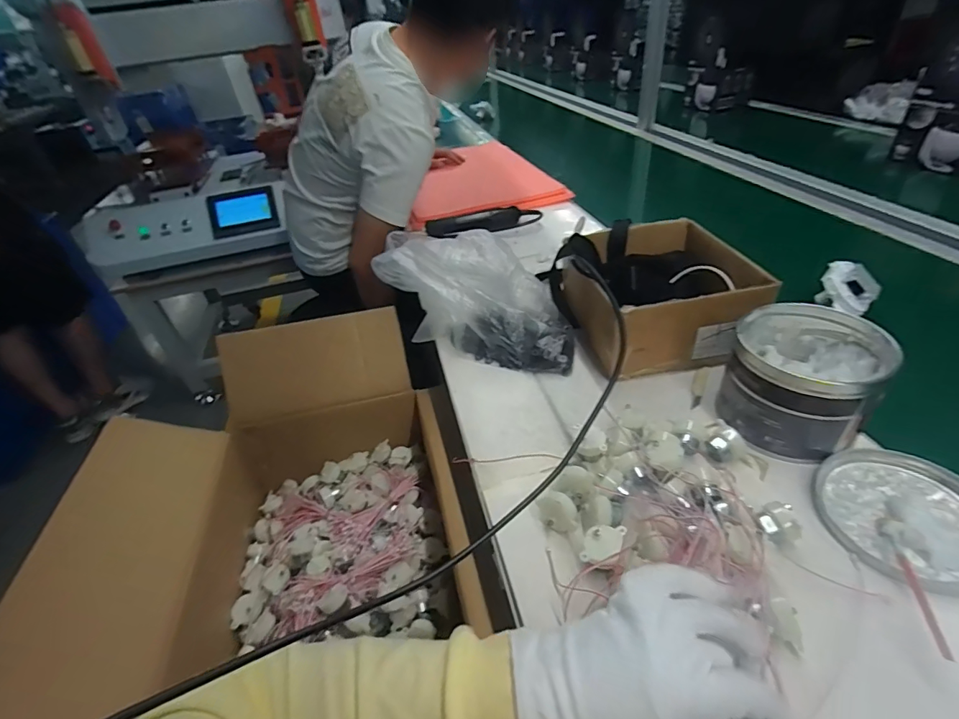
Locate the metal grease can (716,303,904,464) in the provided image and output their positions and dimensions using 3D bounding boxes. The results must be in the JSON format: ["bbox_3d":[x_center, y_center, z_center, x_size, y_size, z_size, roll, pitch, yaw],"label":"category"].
[{"bbox_3d":[0.310,0.019,0.446,0.117,0.098,0.132,15,43,25],"label":"metal grease can"}]

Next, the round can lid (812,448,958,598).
[{"bbox_3d":[0.360,0.128,0.383,0.131,0.013,0.126,-4,38,3],"label":"round can lid"}]

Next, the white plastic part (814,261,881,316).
[{"bbox_3d":[0.486,-0.092,0.601,0.062,0.043,0.070,27,49,35],"label":"white plastic part"}]

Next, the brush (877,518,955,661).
[{"bbox_3d":[0.322,0.164,0.338,0.014,0.014,0.119,10,30,21],"label":"brush"}]

